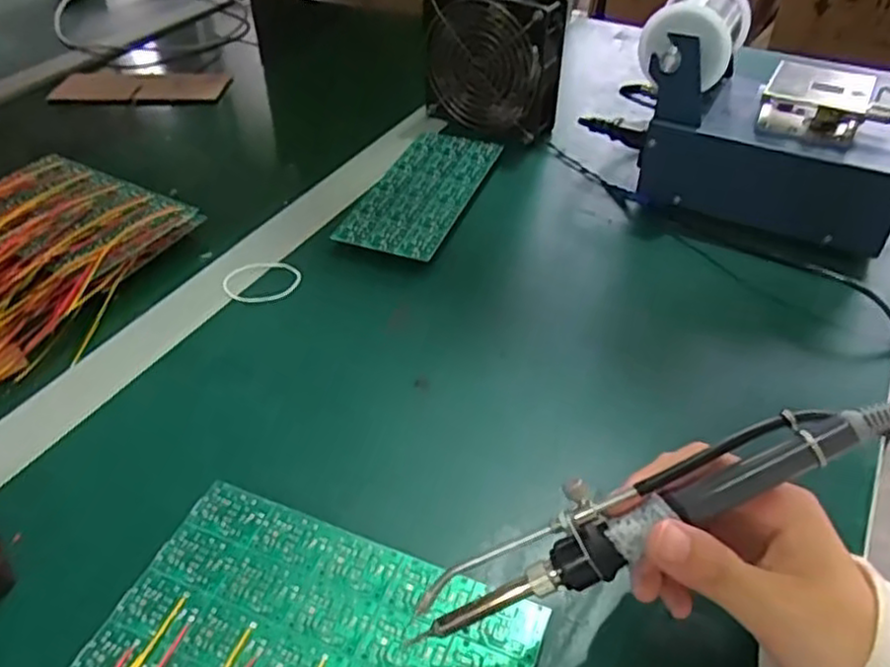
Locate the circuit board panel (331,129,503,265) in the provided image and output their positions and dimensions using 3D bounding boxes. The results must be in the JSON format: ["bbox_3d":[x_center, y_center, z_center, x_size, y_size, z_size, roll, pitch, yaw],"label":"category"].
[{"bbox_3d":[-0.018,-0.114,0.548,0.075,0.004,0.165,15,48,16],"label":"circuit board panel"}]

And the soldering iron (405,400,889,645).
[{"bbox_3d":[0.078,0.062,0.257,0.197,0.028,0.027,-26,45,5],"label":"soldering iron"}]

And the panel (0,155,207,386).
[{"bbox_3d":[-0.303,-0.053,0.485,0.177,0.028,0.203,25,49,24],"label":"panel"}]

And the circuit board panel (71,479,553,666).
[{"bbox_3d":[-0.054,0.130,0.291,0.173,0.004,0.101,16,46,16],"label":"circuit board panel"}]

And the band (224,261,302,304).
[{"bbox_3d":[-0.127,-0.036,0.485,0.053,0.008,0.039,-13,45,-13],"label":"band"}]

